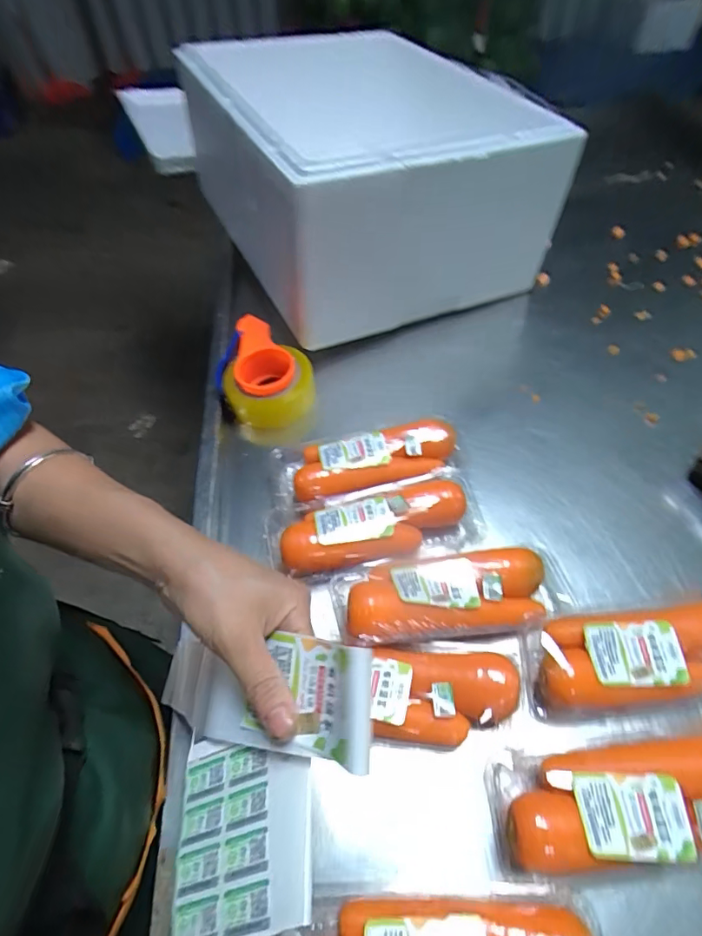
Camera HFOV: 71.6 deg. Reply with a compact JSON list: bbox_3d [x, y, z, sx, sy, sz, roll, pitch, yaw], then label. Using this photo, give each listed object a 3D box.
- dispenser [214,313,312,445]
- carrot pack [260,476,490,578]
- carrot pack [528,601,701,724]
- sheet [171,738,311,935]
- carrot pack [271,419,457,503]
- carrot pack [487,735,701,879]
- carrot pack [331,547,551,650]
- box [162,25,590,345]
[{"bbox_3d":[-0.118,-0.124,0.687,0.124,0.082,0.178,-8,53,-4],"label":"dispenser"},{"bbox_3d":[0.029,0.064,0.529,0.230,0.049,0.087,-10,53,-5],"label":"carrot pack"},{"bbox_3d":[0.272,0.172,0.442,0.229,0.061,0.088,-8,53,-3],"label":"carrot pack"},{"bbox_3d":[-0.055,0.181,0.246,0.076,0.004,0.087,-25,41,13],"label":"sheet"},{"bbox_3d":[0.021,-0.005,0.583,0.211,0.046,0.089,-7,53,-3],"label":"carrot pack"},{"bbox_3d":[0.227,0.255,0.373,0.231,0.046,0.083,-4,53,-1],"label":"carrot pack"},{"bbox_3d":[0.097,0.119,0.467,0.216,0.043,0.086,-6,53,-2],"label":"carrot pack"},{"bbox_3d":[0.000,-0.499,0.802,0.399,0.256,0.555,-23,56,-14],"label":"box"}]

